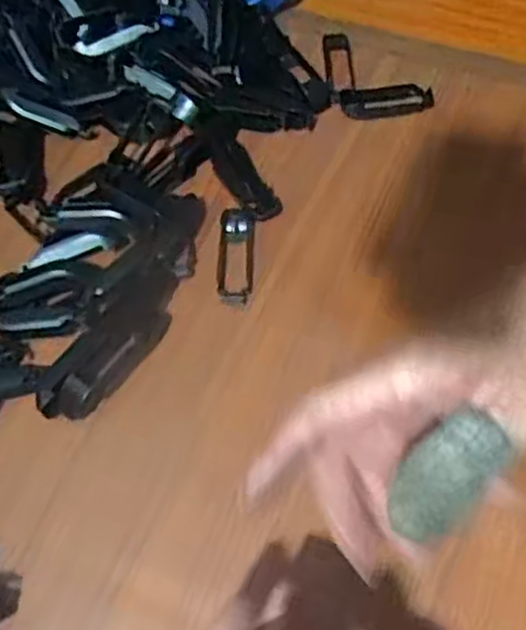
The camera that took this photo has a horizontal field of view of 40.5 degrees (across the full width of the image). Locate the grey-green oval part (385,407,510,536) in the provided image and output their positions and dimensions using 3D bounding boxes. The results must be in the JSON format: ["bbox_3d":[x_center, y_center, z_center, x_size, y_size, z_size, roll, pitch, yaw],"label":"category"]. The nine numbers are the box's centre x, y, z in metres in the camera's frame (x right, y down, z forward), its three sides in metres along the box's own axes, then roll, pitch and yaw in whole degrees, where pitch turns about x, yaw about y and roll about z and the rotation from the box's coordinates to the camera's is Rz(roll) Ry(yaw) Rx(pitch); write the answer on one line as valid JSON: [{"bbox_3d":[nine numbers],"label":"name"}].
[{"bbox_3d":[0.058,0.051,0.225,0.023,0.009,0.044,37,69,20],"label":"grey-green oval part"}]

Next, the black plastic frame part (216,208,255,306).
[{"bbox_3d":[-0.015,-0.032,0.387,0.019,0.009,0.058,1,62,4],"label":"black plastic frame part"}]

